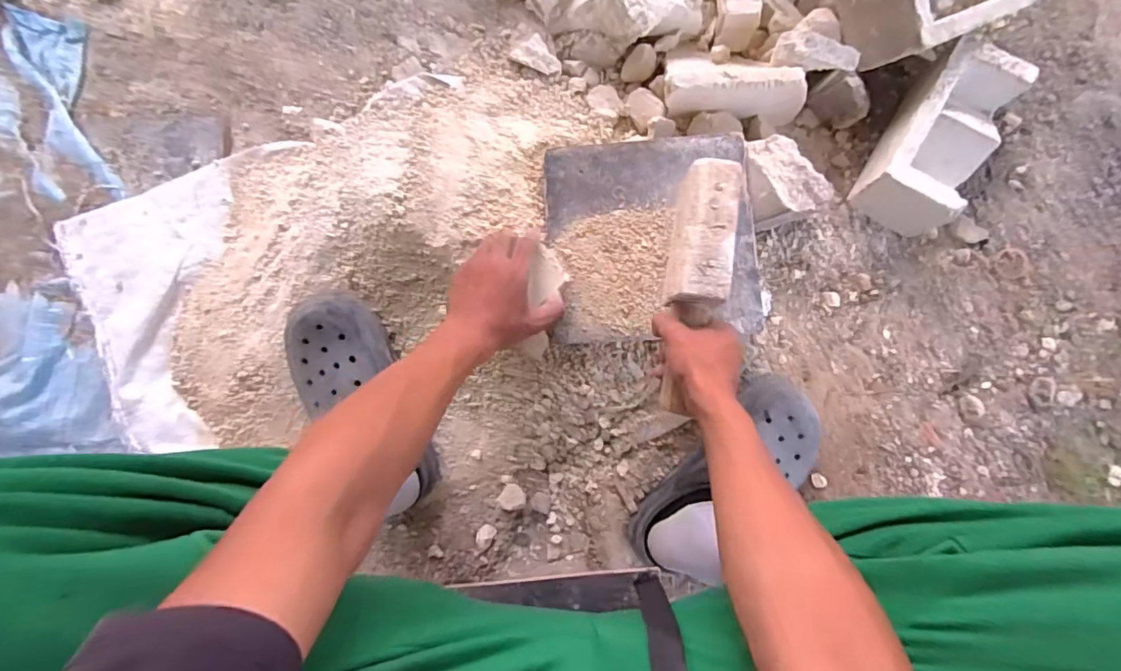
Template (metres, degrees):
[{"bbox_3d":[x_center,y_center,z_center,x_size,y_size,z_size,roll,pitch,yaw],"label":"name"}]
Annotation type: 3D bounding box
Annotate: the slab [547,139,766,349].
[{"bbox_3d":[0.111,-0.117,0.642,0.246,0.022,0.240,-3,84,3],"label":"slab"}]

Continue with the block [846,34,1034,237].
[{"bbox_3d":[0.469,-0.243,0.663,0.104,0.089,0.199,30,87,6],"label":"block"}]

